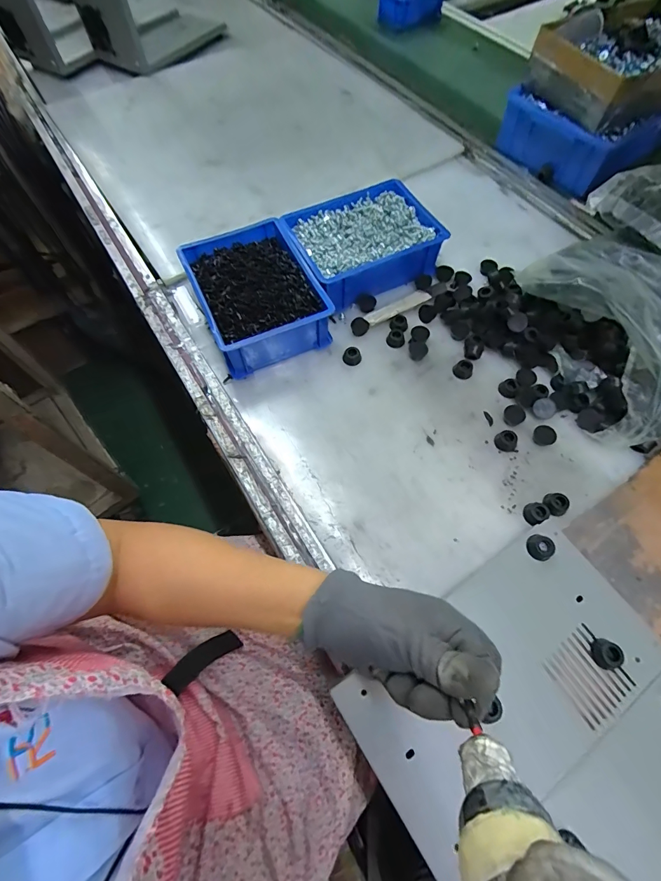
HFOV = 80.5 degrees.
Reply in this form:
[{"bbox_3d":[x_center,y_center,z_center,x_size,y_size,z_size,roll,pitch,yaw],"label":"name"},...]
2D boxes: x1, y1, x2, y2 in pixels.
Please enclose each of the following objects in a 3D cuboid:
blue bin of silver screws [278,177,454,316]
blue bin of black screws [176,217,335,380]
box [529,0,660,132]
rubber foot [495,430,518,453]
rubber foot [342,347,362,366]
[{"bbox_3d":[0.047,-0.282,0.569,0.201,0.070,0.153,-25,65,-11],"label":"blue bin of silver screws"},{"bbox_3d":[-0.102,-0.198,0.534,0.147,0.071,0.203,-24,65,-10],"label":"blue bin of black screws"},{"bbox_3d":[0.461,-0.586,0.604,0.241,0.072,0.178,-25,67,-11],"label":"box"},{"bbox_3d":[0.208,0.001,0.459,0.025,0.013,0.023,12,64,8],"label":"rubber foot"},{"bbox_3d":[0.029,-0.112,0.517,0.023,0.015,0.018,-25,65,-11],"label":"rubber foot"}]

